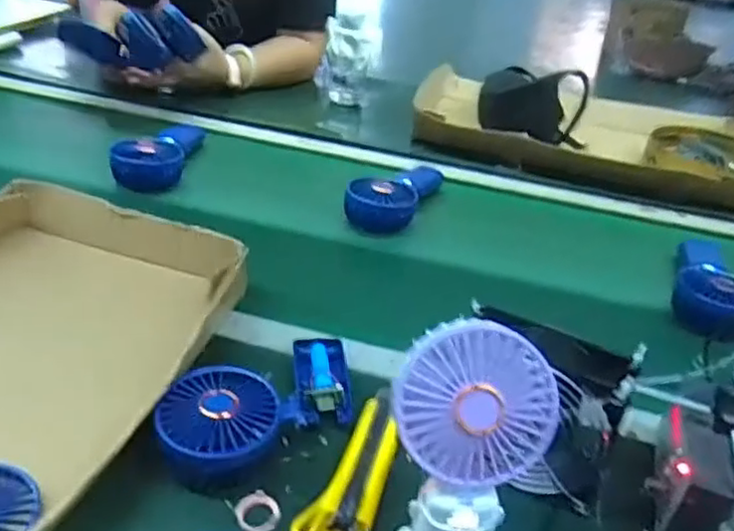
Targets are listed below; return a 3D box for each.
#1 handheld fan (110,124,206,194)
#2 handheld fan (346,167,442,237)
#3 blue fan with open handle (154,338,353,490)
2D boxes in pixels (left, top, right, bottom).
[{"bbox_3d":[-0.273,-0.163,0.899,0.080,0.047,0.194,5,33,-4],"label":"handheld fan"},{"bbox_3d":[0.040,-0.095,0.860,0.080,0.056,0.166,18,34,17],"label":"handheld fan"},{"bbox_3d":[-0.081,0.110,0.518,0.092,0.050,0.169,32,40,33],"label":"blue fan with open handle"}]

